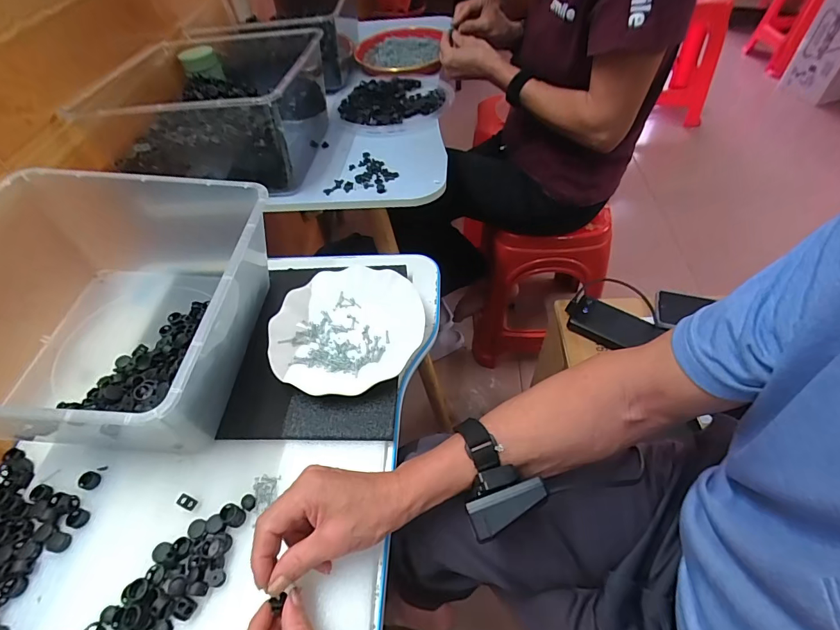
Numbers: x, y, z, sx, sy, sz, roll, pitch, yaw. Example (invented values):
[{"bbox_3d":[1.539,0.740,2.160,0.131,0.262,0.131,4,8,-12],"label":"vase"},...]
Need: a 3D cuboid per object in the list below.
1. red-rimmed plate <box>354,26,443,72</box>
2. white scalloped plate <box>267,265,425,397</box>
[{"bbox_3d":[-0.047,-0.617,0.957,0.202,0.025,0.242,-8,52,-1],"label":"red-rimmed plate"},{"bbox_3d":[-0.088,0.016,0.509,0.171,0.032,0.181,-3,52,3],"label":"white scalloped plate"}]

